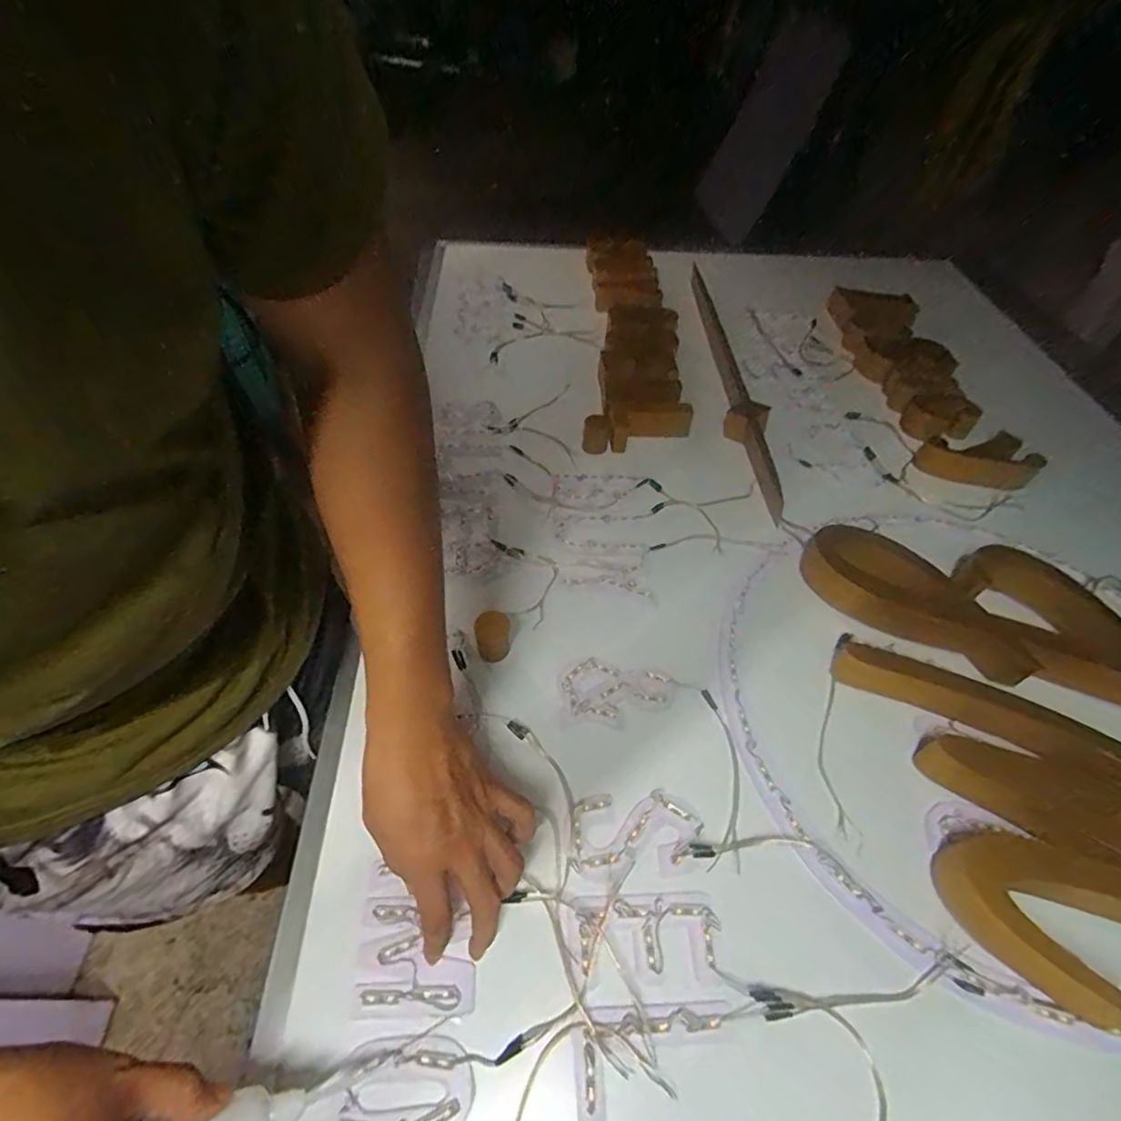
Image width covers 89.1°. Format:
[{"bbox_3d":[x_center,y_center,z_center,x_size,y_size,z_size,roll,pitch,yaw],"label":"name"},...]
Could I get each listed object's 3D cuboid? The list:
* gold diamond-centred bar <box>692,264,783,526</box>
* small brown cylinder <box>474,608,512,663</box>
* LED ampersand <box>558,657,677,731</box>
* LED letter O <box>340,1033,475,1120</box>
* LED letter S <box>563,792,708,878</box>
[{"bbox_3d":[0.260,-0.283,0.863,0.055,0.036,0.576,2,51,-2],"label":"gold diamond-centred bar"},{"bbox_3d":[-0.065,0.072,0.550,0.031,0.038,0.037,-12,52,-13],"label":"small brown cylinder"},{"bbox_3d":[0.054,0.124,0.533,0.108,0.006,0.067,3,51,-1],"label":"LED ampersand"},{"bbox_3d":[-0.095,0.335,0.360,0.076,0.007,0.055,3,51,-2],"label":"LED letter O"},{"bbox_3d":[0.060,0.219,0.459,0.106,0.004,0.059,-2,51,-6],"label":"LED letter S"}]

